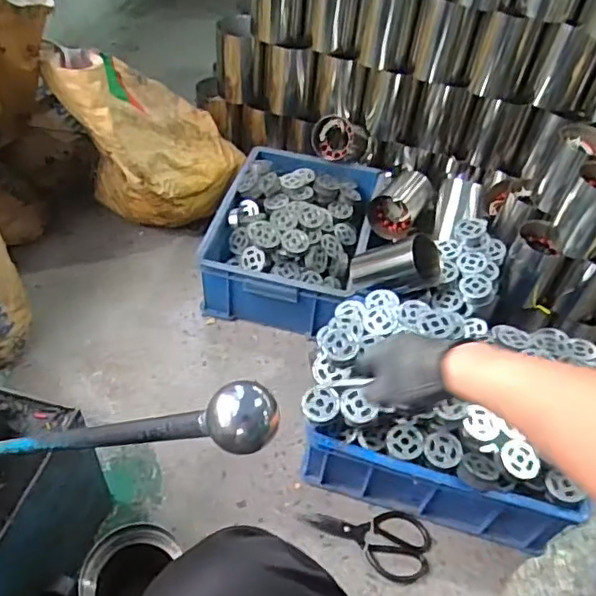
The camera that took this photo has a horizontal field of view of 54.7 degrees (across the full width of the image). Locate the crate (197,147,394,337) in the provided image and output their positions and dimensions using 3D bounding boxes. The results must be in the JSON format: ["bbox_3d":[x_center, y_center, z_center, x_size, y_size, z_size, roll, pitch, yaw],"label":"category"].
[{"bbox_3d":[0.001,-0.140,1.205,0.317,0.143,0.439,14,48,6],"label":"crate"}]

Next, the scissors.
[{"bbox_3d":[0.102,0.360,0.868,0.193,0.009,0.097,13,48,6],"label":"scissors"}]

